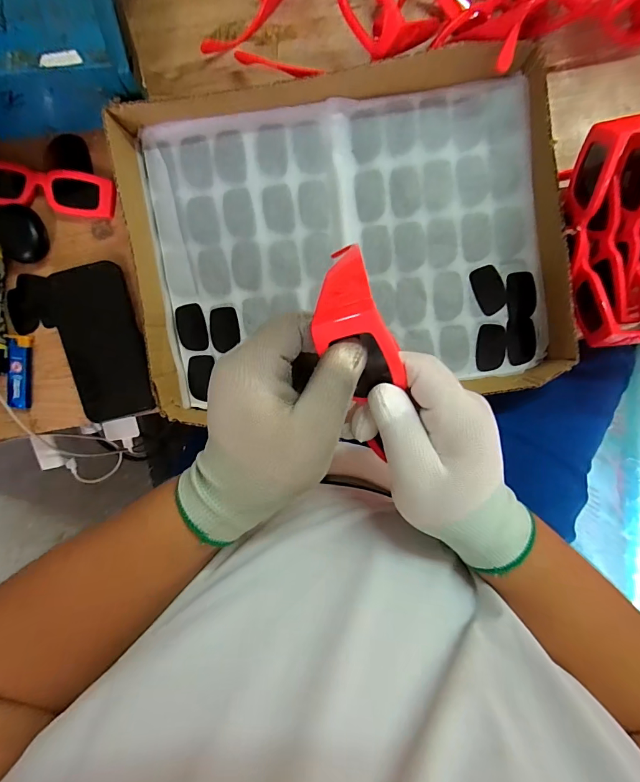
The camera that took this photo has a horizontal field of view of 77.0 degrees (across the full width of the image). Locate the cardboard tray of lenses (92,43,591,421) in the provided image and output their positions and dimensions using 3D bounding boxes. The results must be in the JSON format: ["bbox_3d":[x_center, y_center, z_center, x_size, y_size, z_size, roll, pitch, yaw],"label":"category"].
[{"bbox_3d":[0.028,-0.148,0.403,0.414,0.056,0.313,-5,97,0],"label":"cardboard tray of lenses"}]

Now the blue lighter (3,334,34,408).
[{"bbox_3d":[-0.332,-0.021,0.444,0.025,0.011,0.081,6,97,-1],"label":"blue lighter"}]

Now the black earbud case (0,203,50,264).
[{"bbox_3d":[-0.314,-0.166,0.425,0.043,0.020,0.056,-8,97,1],"label":"black earbud case"}]

